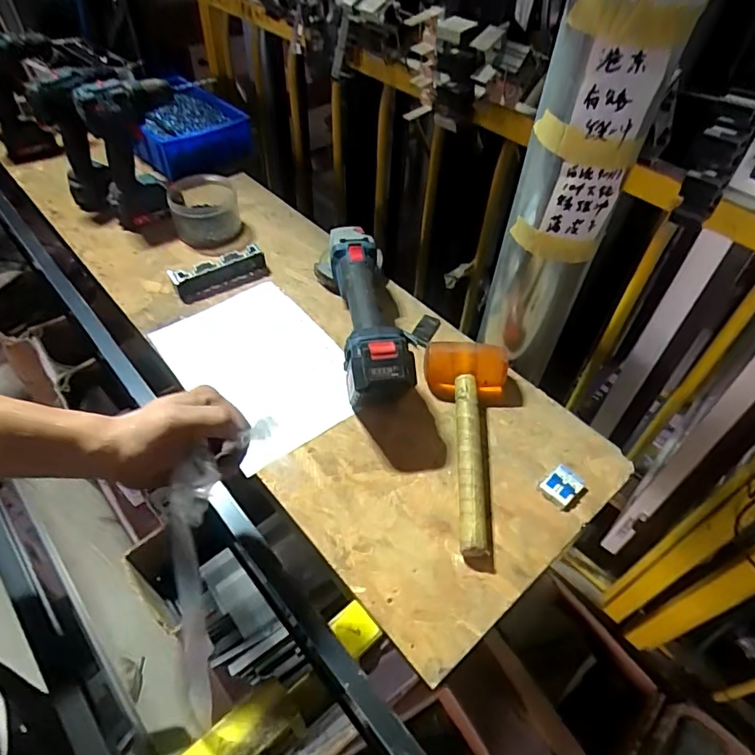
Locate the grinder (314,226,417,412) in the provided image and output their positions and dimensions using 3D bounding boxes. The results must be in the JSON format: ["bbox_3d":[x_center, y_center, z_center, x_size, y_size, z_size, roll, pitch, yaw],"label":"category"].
[{"bbox_3d":[-0.030,-0.106,0.742,0.089,0.113,0.372,-9,50,-10],"label":"grinder"}]

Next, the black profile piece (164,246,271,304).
[{"bbox_3d":[-0.252,-0.170,0.836,0.148,0.035,0.067,-28,56,-25],"label":"black profile piece"}]

